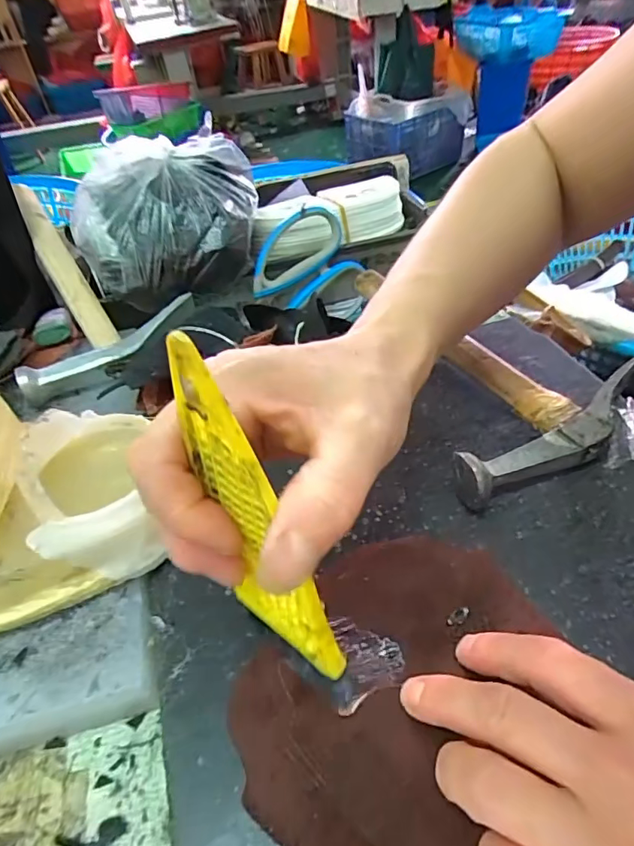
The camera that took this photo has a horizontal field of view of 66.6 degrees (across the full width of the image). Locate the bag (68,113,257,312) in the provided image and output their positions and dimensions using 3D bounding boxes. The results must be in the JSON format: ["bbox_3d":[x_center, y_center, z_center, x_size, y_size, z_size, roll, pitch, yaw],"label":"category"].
[{"bbox_3d":[-0.124,-0.177,0.402,0.143,0.087,0.125,-8,45,-1],"label":"bag"}]

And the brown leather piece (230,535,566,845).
[{"bbox_3d":[0.045,0.128,0.169,0.127,0.013,0.178,-16,51,-12],"label":"brown leather piece"}]

